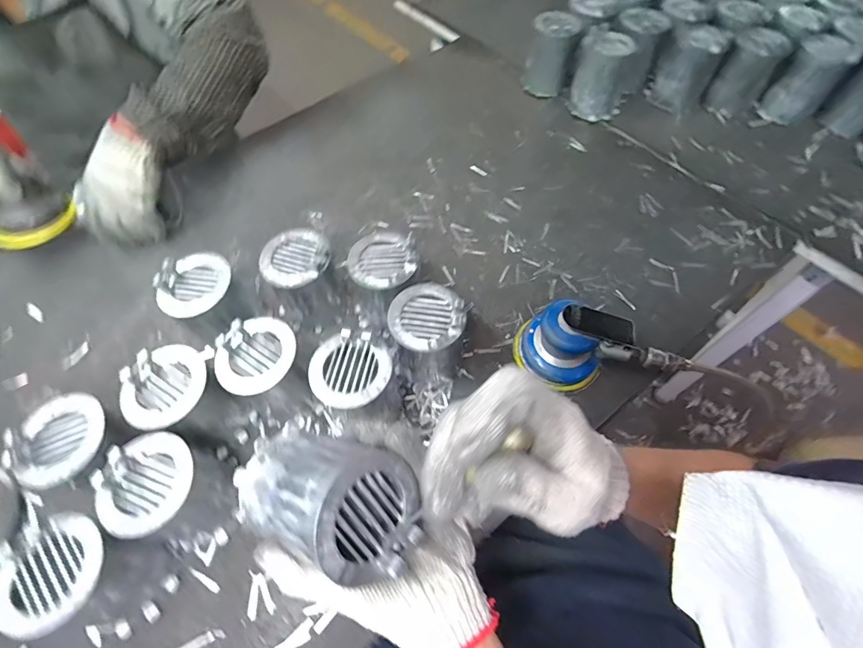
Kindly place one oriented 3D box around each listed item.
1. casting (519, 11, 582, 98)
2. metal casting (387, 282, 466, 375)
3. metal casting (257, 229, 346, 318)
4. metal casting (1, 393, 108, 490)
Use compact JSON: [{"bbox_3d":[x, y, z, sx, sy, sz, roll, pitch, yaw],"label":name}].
[{"bbox_3d":[0.230,-0.518,0.825,0.095,0.125,0.078,19,62,12],"label":"casting"},{"bbox_3d":[-0.004,0.016,0.518,0.082,0.121,0.085,-1,60,1],"label":"metal casting"},{"bbox_3d":[-0.172,-0.061,0.571,0.083,0.116,0.084,-1,60,1],"label":"metal casting"},{"bbox_3d":[-0.373,0.111,0.416,0.082,0.020,0.085,22,63,14],"label":"metal casting"}]

